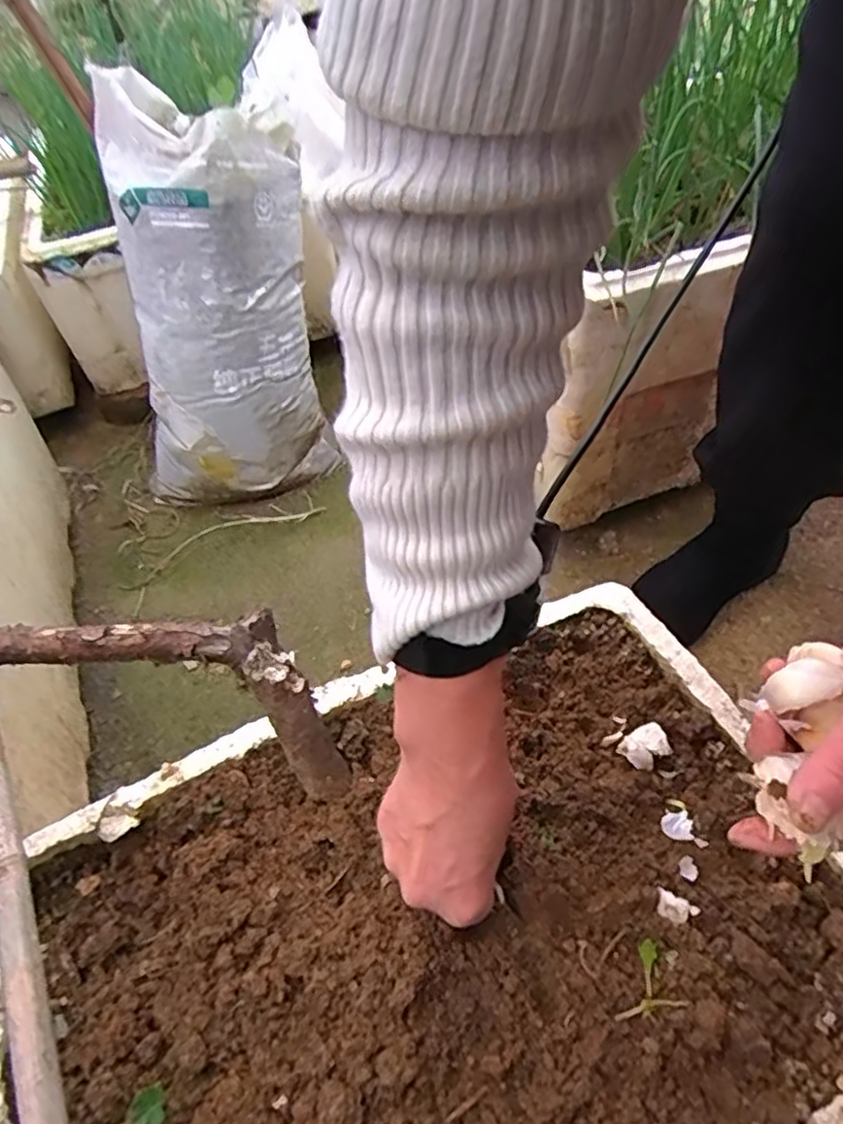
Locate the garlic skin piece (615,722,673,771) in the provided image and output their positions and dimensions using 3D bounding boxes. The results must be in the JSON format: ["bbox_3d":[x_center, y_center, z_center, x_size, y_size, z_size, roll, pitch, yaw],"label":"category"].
[{"bbox_3d":[0.149,0.121,0.433,0.031,0.018,0.025,-28,53,-17],"label":"garlic skin piece"}]

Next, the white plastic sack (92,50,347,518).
[{"bbox_3d":[-0.258,-0.329,0.839,0.235,0.502,0.201,-1,27,5],"label":"white plastic sack"}]

